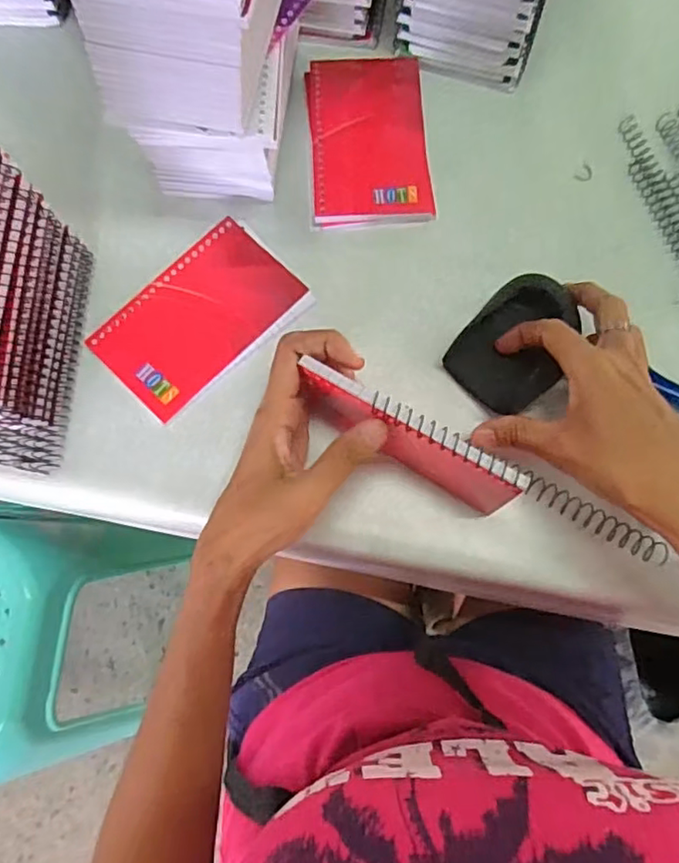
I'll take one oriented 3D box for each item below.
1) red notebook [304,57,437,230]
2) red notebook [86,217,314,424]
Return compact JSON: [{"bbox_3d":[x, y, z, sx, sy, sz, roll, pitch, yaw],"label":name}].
[{"bbox_3d":[0.021,-0.208,0.428,0.082,0.009,0.131,-4,77,0],"label":"red notebook"},{"bbox_3d":[-0.093,-0.078,0.405,0.132,0.005,0.081,-43,80,-8],"label":"red notebook"}]

